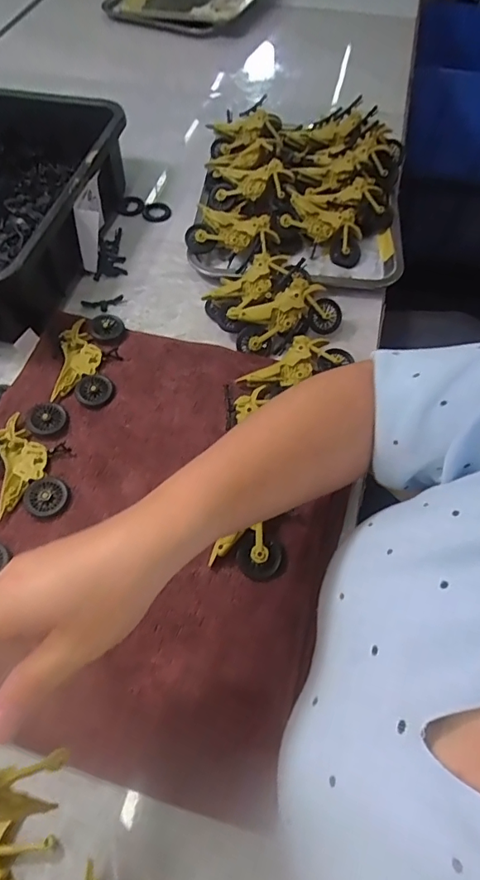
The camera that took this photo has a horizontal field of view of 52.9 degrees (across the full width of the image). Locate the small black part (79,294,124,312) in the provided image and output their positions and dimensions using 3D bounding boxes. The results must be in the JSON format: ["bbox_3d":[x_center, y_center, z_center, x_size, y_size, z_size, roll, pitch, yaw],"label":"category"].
[{"bbox_3d":[-0.163,-0.160,0.572,0.048,0.007,0.023,-8,60,-7],"label":"small black part"}]

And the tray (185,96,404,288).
[{"bbox_3d":[0.080,-0.331,0.643,0.266,0.067,0.323,5,59,1],"label":"tray"}]

